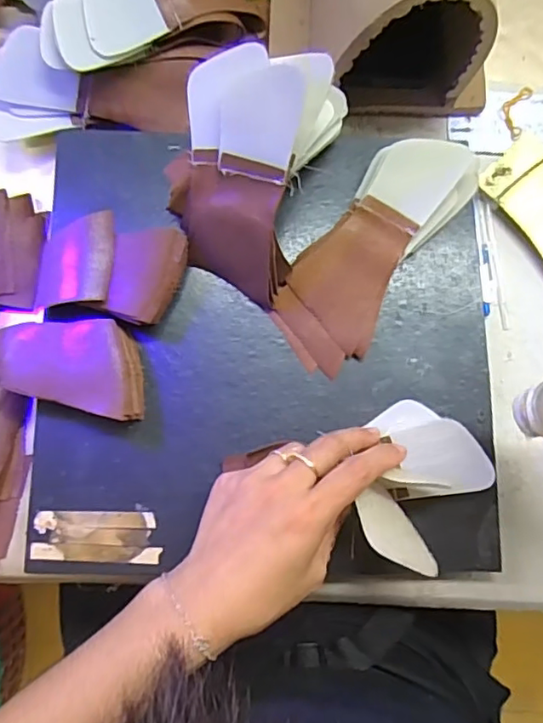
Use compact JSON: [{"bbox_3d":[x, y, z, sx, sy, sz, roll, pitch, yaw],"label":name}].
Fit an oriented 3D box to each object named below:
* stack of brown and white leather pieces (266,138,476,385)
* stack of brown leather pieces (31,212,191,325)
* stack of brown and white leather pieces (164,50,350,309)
[{"bbox_3d":[0.067,-0.075,0.382,0.068,0.017,0.168,36,95,1],"label":"stack of brown and white leather pieces"},{"bbox_3d":[-0.105,-0.060,0.374,0.088,0.034,0.063,12,81,-3],"label":"stack of brown leather pieces"},{"bbox_3d":[-0.017,-0.119,0.354,0.089,0.104,0.129,19,81,-2],"label":"stack of brown and white leather pieces"}]

